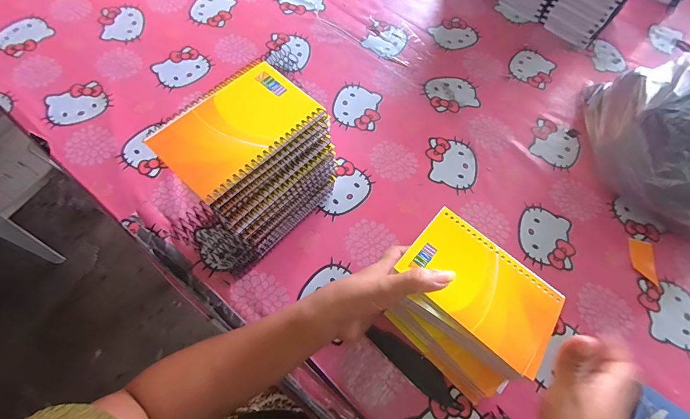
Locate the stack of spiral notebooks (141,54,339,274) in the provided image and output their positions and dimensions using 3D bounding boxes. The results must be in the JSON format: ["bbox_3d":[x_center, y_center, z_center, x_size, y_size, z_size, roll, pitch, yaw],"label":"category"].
[{"bbox_3d":[-0.100,-0.026,0.376,0.089,0.181,0.165,40,70,14],"label":"stack of spiral notebooks"}]

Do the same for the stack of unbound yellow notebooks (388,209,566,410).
[{"bbox_3d":[0.111,0.089,0.335,0.137,0.060,0.110,41,70,14],"label":"stack of unbound yellow notebooks"}]

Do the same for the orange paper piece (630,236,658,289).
[{"bbox_3d":[0.383,0.067,0.457,0.030,0.004,0.059,10,65,1],"label":"orange paper piece"}]

